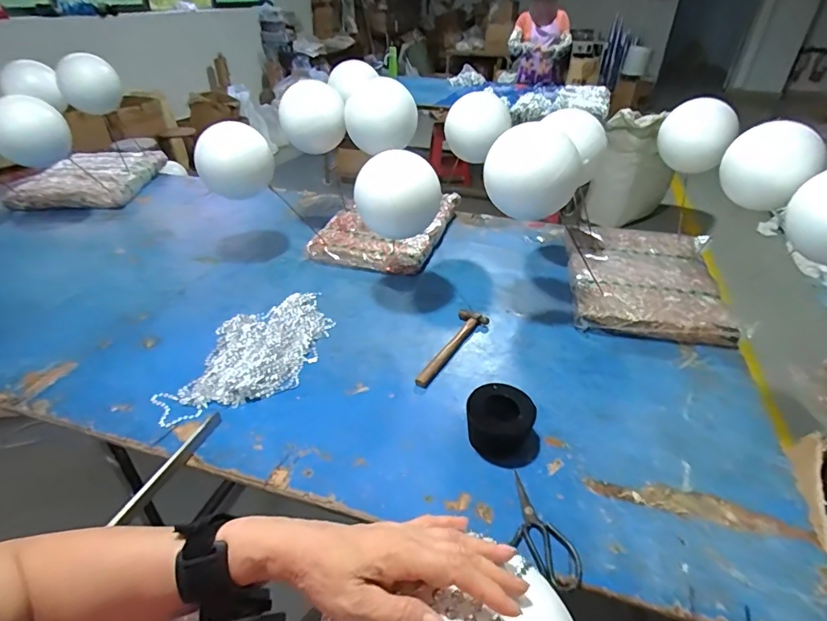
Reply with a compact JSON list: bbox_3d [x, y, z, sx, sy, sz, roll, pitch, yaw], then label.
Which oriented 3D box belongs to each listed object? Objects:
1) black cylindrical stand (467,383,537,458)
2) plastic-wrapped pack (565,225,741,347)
[{"bbox_3d":[0.152,0.195,0.816,0.110,0.080,0.102,1,34,0],"label":"black cylindrical stand"},{"bbox_3d":[0.631,-0.100,1.257,0.390,0.056,0.568,9,35,11],"label":"plastic-wrapped pack"}]

